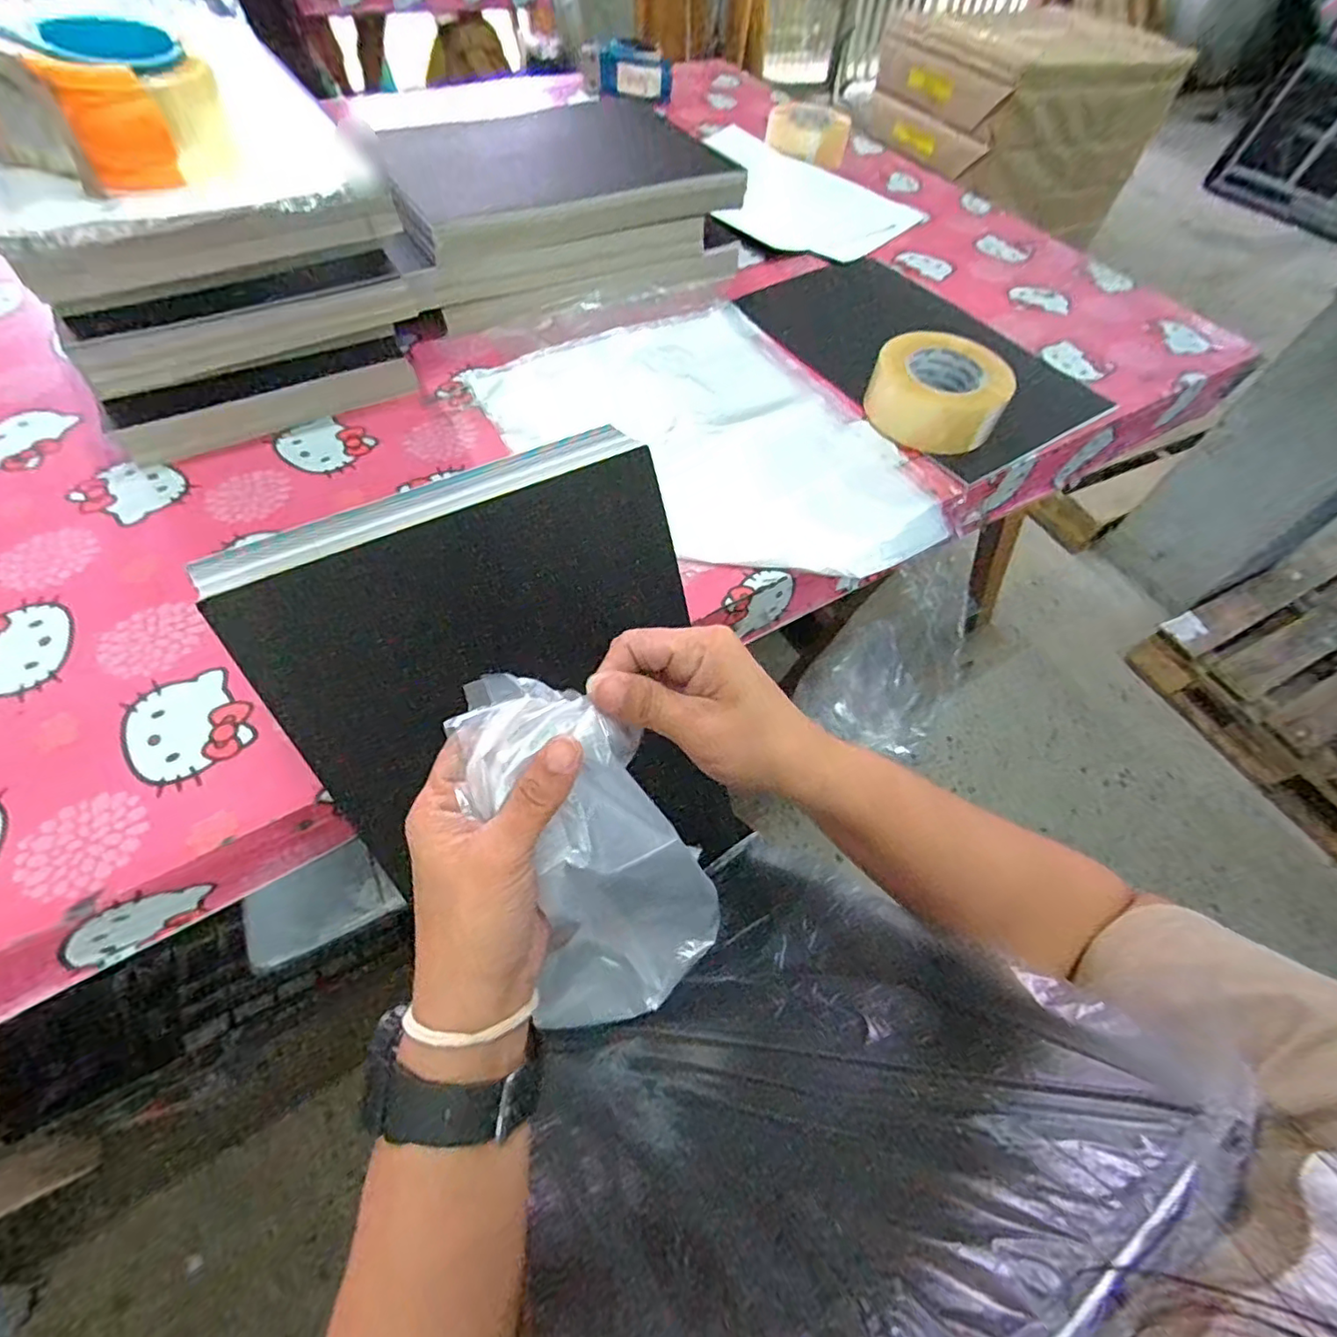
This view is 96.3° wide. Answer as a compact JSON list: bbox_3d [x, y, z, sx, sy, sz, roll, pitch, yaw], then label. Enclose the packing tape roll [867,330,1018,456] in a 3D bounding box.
[{"bbox_3d":[0.274,-0.279,0.602,0.109,0.073,0.128,-35,66,-23],"label":"packing tape roll"}]

